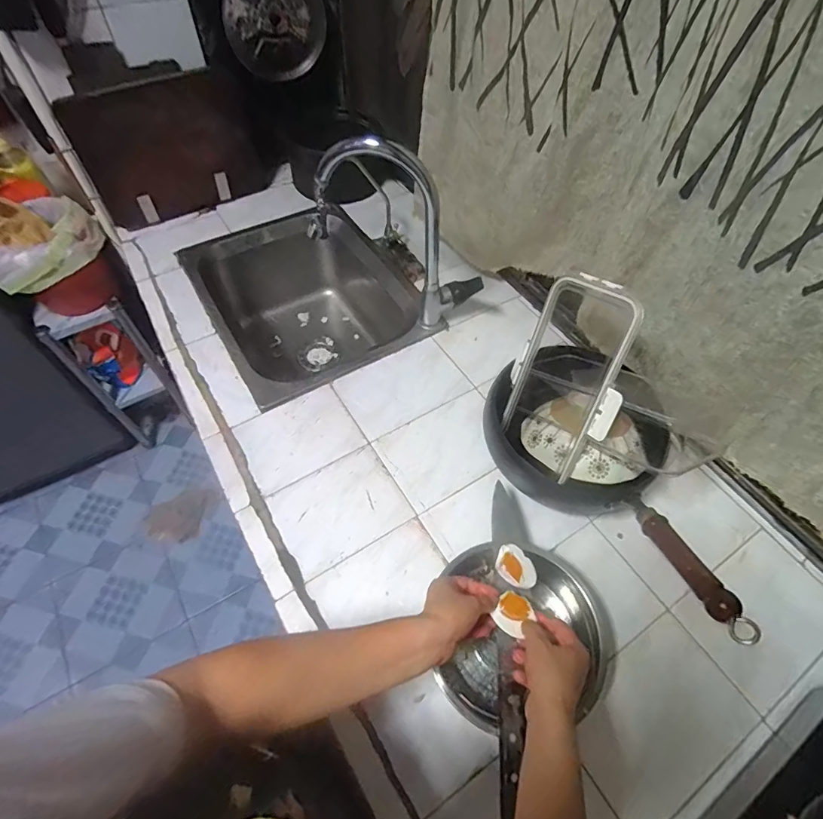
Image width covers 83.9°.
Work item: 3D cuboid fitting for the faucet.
[{"bbox_3d":[-0.024,-0.288,0.796,0.302,0.330,0.080,9,56,4],"label":"faucet"}]

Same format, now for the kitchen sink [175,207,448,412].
[{"bbox_3d":[-0.220,-0.206,1.041,0.408,0.231,0.492,-27,61,-19],"label":"kitchen sink"}]

